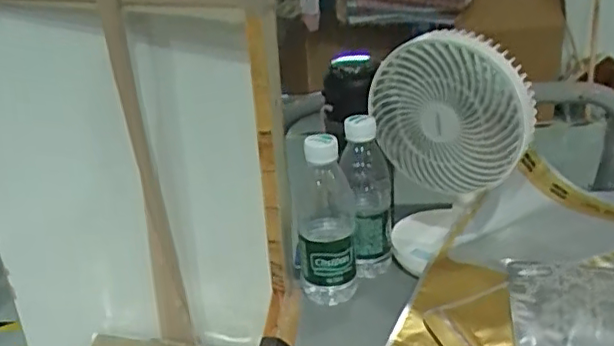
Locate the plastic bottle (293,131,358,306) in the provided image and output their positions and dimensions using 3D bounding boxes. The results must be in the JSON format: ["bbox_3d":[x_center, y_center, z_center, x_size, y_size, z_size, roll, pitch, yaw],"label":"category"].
[{"bbox_3d":[0.019,0.046,0.611,0.059,0.177,0.064,-5,24,-1],"label":"plastic bottle"}]

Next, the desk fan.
[{"bbox_3d":[0.149,-0.023,0.624,0.150,0.247,0.106,1,25,12],"label":"desk fan"}]

